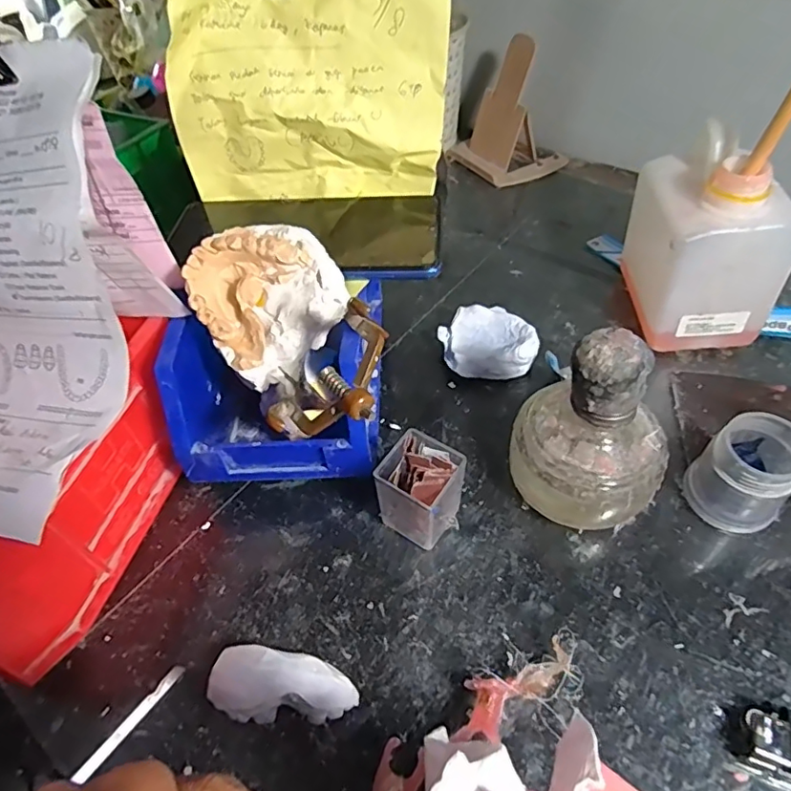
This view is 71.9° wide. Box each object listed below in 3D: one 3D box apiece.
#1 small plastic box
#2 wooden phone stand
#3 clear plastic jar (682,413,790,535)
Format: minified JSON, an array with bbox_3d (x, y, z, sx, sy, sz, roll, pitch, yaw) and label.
[{"bbox_3d":[0.014,0.050,0.277,0.037,0.055,0.037,28,57,25],"label":"small plastic box"},{"bbox_3d":[0.106,-0.266,0.506,0.083,0.100,0.085,-25,52,-16],"label":"wooden phone stand"},{"bbox_3d":[0.176,0.040,0.273,0.039,0.053,0.041,-2,50,3],"label":"clear plastic jar"}]

